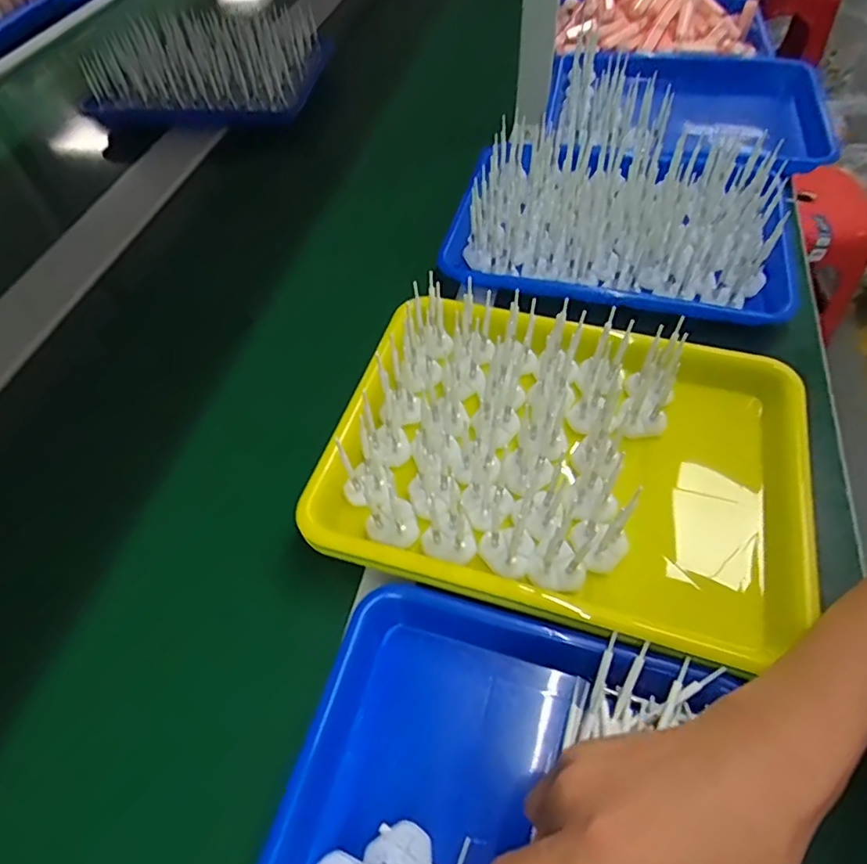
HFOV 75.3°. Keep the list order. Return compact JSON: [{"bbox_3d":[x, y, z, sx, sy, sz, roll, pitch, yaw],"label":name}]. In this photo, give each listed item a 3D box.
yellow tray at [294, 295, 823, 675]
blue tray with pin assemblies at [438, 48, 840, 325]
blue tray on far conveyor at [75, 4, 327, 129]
[{"bbox_3d":[0.100,0.008,0.415,0.342,0.038,0.257,14,57,13],"label":"yellow tray"},{"bbox_3d":[0.235,-0.295,0.613,0.332,0.062,0.421,18,58,16],"label":"blue tray with pin assemblies"},{"bbox_3d":[-0.337,-0.543,0.836,0.335,0.064,0.239,1,55,4],"label":"blue tray on far conveyor"}]

